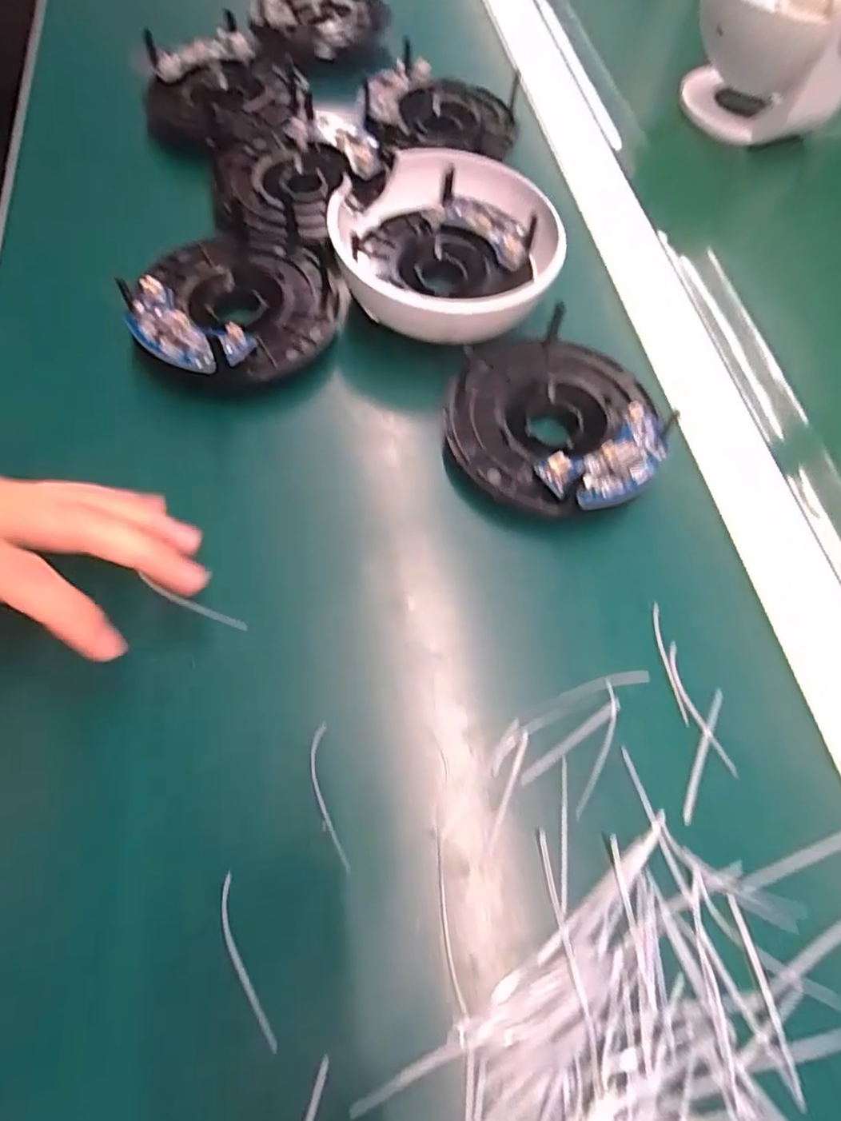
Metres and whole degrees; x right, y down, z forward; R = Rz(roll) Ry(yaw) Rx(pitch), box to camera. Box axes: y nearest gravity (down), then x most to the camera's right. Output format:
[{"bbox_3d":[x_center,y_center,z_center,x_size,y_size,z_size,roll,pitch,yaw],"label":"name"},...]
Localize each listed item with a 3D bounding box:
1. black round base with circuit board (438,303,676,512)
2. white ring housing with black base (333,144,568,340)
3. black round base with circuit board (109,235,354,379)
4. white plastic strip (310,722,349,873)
[{"bbox_3d":[0.063,-0.069,0.272,0.098,0.024,0.102,1,65,-2],"label":"black round base with circuit board"},{"bbox_3d":[0.013,-0.165,0.301,0.118,0.033,0.118,2,65,-2],"label":"white ring housing with black base"},{"bbox_3d":[-0.092,-0.130,0.292,0.096,0.024,0.097,1,65,-2],"label":"black round base with circuit board"},{"bbox_3d":[-0.035,0.086,0.212,0.008,0.004,0.050,-11,66,-8],"label":"white plastic strip"}]

